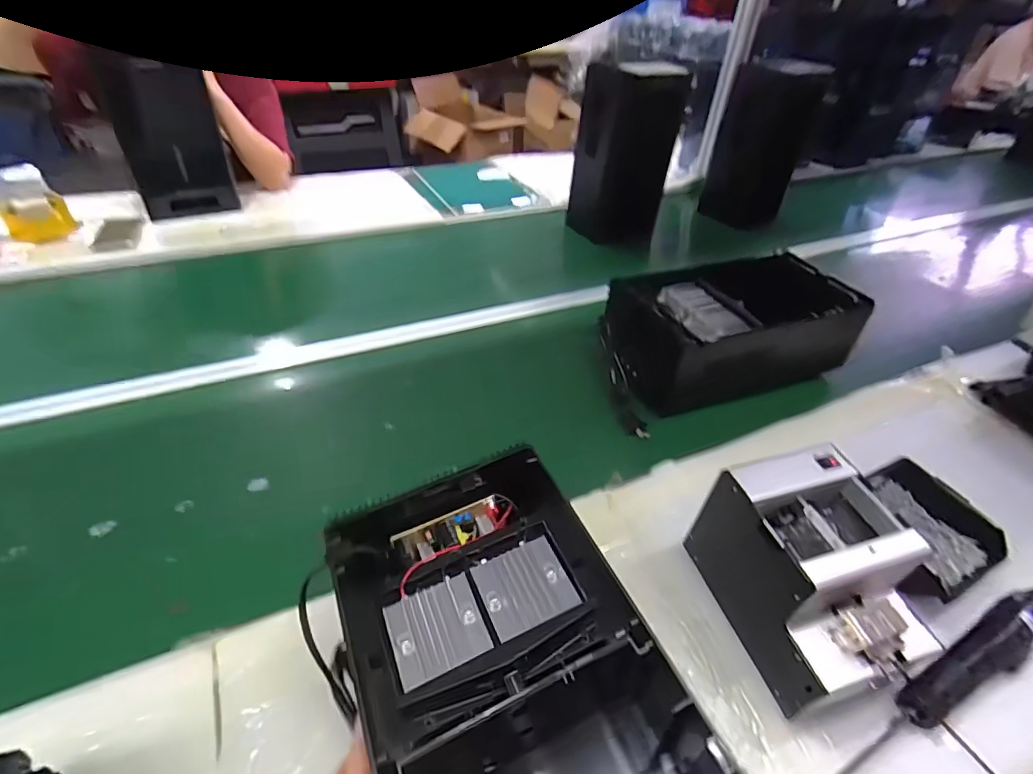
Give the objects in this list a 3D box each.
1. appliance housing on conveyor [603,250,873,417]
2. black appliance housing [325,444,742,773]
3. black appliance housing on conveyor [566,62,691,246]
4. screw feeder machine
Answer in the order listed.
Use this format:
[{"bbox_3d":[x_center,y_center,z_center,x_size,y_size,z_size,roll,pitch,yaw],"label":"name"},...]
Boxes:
[{"bbox_3d":[0.338,-0.097,0.790,0.381,0.114,0.189,-12,45,-18],"label":"appliance housing on conveyor"},{"bbox_3d":[0.001,0.224,0.379,0.203,0.135,0.335,-17,49,-21],"label":"black appliance housing"},{"bbox_3d":[0.248,-0.516,1.156,0.186,0.382,0.147,-18,46,-24],"label":"black appliance housing on conveyor"},{"bbox_3d":[0.275,0.175,0.481,0.127,0.145,0.183,-10,44,-16],"label":"screw feeder machine"}]

